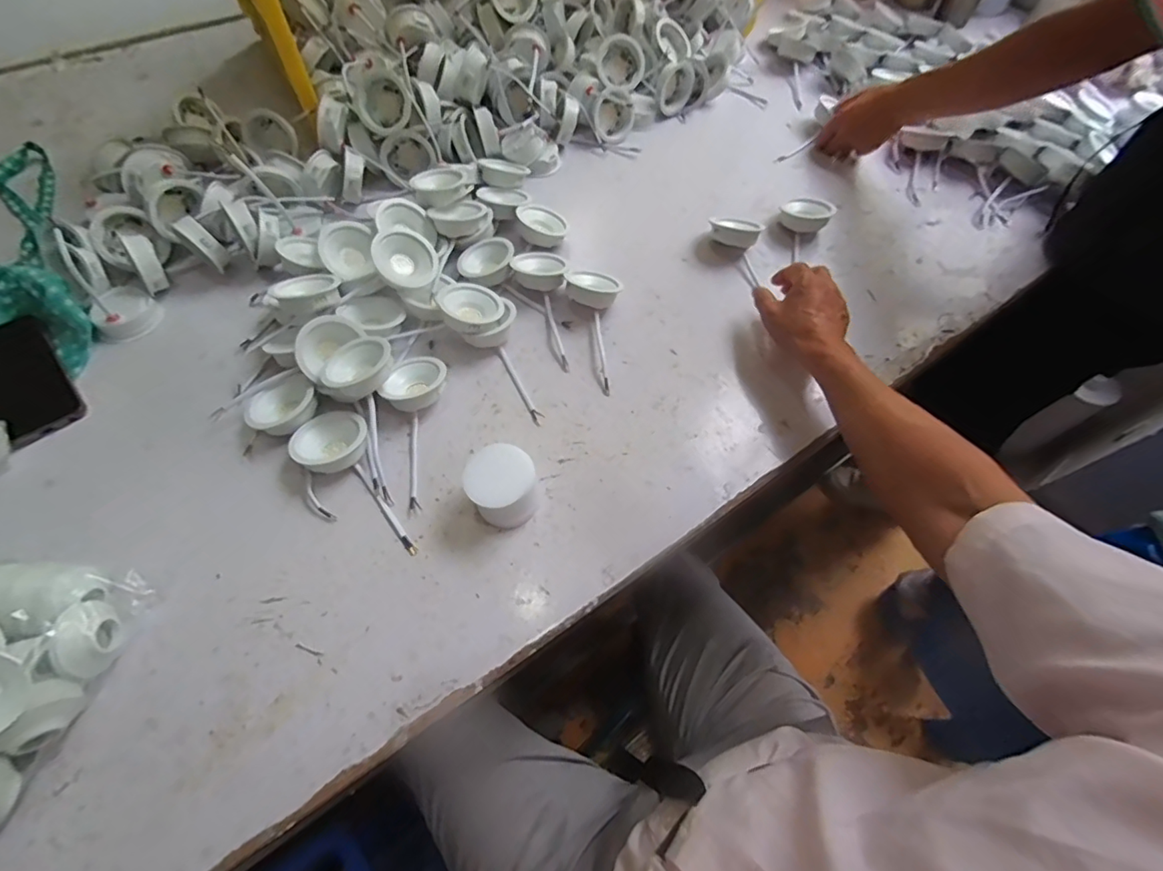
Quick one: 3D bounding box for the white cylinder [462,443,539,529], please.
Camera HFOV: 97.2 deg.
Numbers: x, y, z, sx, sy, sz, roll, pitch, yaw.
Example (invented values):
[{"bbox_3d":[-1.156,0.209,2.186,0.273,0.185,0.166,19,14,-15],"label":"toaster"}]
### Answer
[{"bbox_3d":[-0.074,0.048,0.486,0.061,0.060,0.059,1,61,-2],"label":"white cylinder"}]

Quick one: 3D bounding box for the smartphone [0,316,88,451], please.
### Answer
[{"bbox_3d":[-0.603,-0.062,0.551,0.075,0.015,0.168,-35,76,-26],"label":"smartphone"}]

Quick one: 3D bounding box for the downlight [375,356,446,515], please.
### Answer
[{"bbox_3d":[-0.180,-0.010,0.526,0.057,0.034,0.161,5,61,0],"label":"downlight"}]

